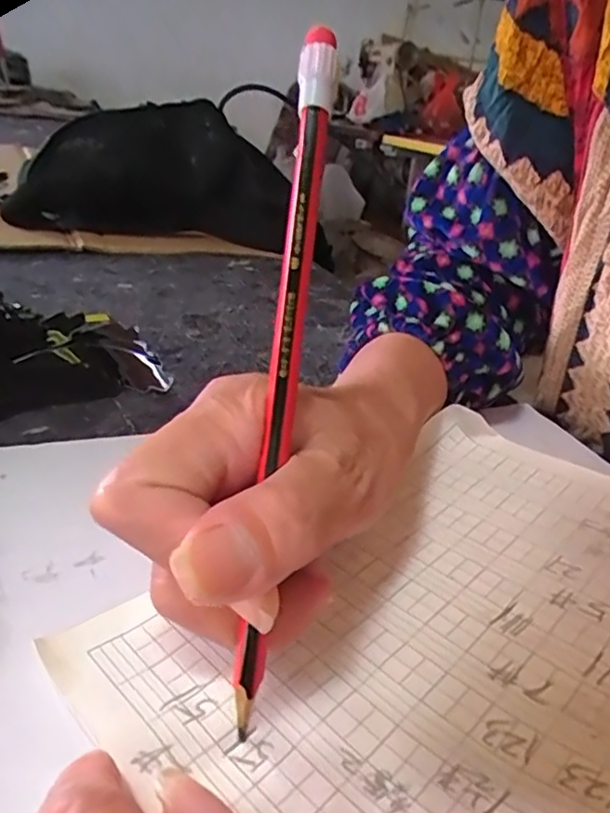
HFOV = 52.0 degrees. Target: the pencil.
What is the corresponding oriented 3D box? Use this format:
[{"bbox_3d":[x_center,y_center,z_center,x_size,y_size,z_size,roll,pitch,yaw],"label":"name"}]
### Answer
[{"bbox_3d":[-0.005,-0.012,0.160,0.010,0.176,0.005,6,-6,5],"label":"pencil"}]

